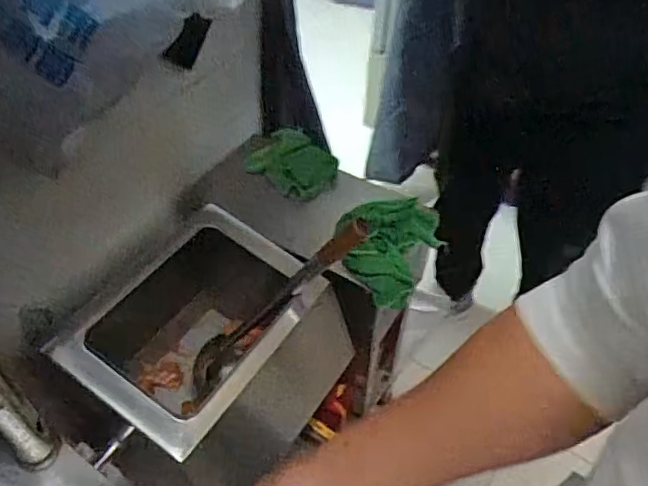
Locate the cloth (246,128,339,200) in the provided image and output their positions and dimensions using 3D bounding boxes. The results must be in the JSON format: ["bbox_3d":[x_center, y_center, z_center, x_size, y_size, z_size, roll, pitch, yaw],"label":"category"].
[{"bbox_3d":[-0.055,-0.141,1.065,0.144,0.125,0.037,35,29,-18],"label":"cloth"}]

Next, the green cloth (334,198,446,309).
[{"bbox_3d":[0.104,-0.012,0.942,0.165,0.037,0.202,36,59,-16],"label":"green cloth"}]

